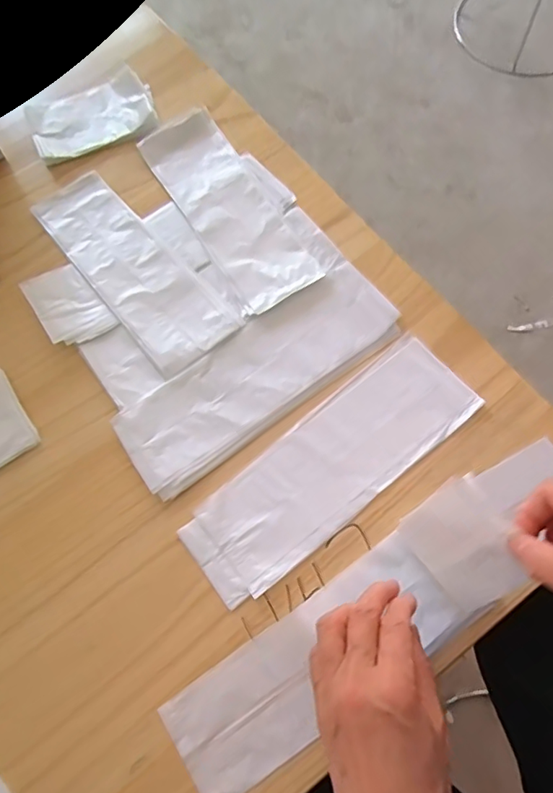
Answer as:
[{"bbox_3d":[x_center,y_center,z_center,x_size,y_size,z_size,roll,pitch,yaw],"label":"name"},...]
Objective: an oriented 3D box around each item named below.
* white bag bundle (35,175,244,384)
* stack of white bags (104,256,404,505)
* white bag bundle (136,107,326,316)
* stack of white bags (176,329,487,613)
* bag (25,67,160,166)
[{"bbox_3d":[-0.140,-0.129,0.511,0.086,0.006,0.246,-38,74,-11],"label":"white bag bundle"},{"bbox_3d":[-0.014,-0.022,0.467,0.260,0.008,0.086,-35,74,-10],"label":"stack of white bags"},{"bbox_3d":[-0.050,-0.191,0.532,0.082,0.014,0.244,-30,73,-9],"label":"white bag bundle"},{"bbox_3d":[0.046,0.054,0.441,0.263,0.005,0.089,-37,74,-11],"label":"stack of white bags"},{"bbox_3d":[-0.201,-0.308,0.576,0.131,0.014,0.087,-23,72,-7],"label":"bag"}]

